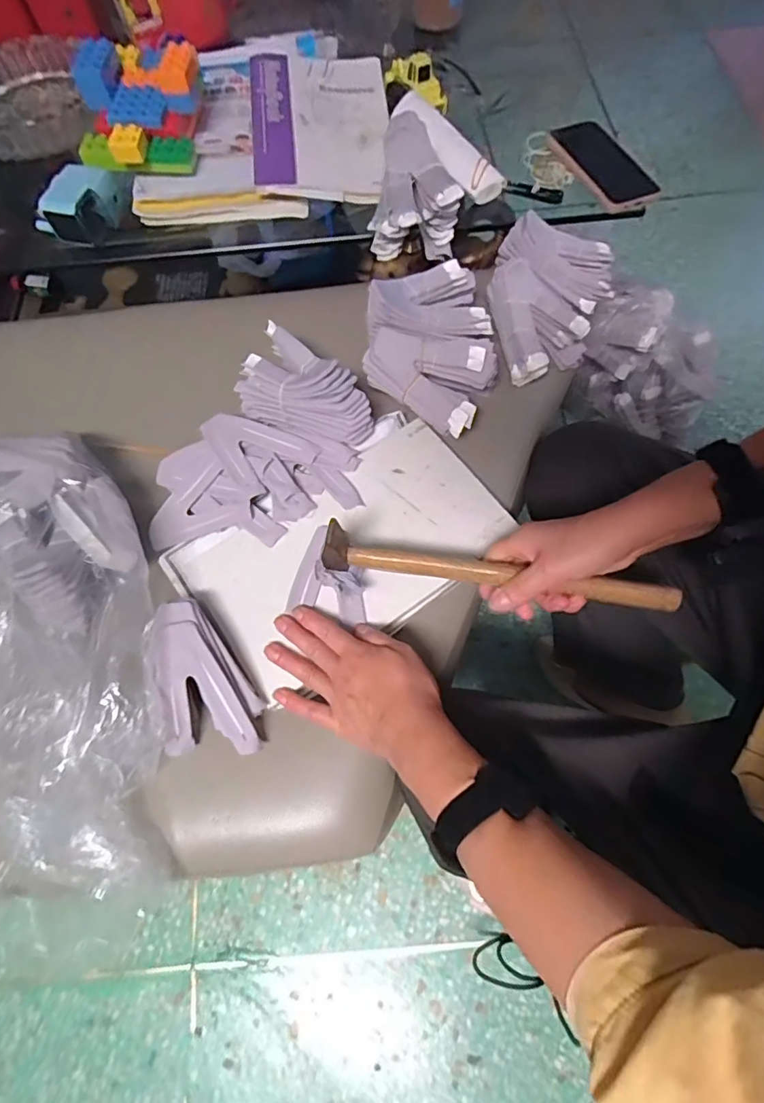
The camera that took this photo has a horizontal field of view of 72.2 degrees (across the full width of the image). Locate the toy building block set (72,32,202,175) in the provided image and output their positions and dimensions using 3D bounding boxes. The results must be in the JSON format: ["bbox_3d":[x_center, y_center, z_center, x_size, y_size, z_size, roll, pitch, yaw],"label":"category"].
[{"bbox_3d":[-0.296,-0.553,0.644,0.158,0.073,0.196,-13,67,-3],"label":"toy building block set"}]

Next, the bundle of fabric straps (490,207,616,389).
[{"bbox_3d":[0.188,-0.280,0.594,0.133,0.073,0.181,10,68,7],"label":"bundle of fabric straps"}]

